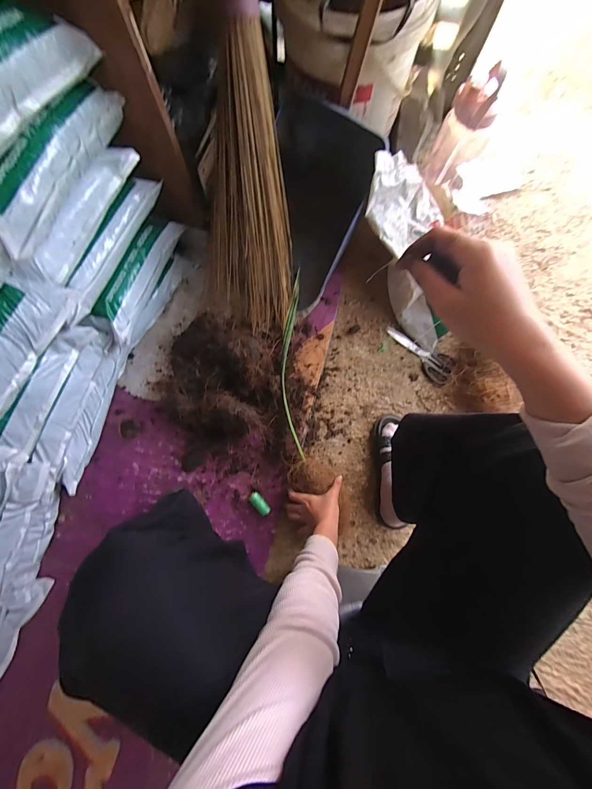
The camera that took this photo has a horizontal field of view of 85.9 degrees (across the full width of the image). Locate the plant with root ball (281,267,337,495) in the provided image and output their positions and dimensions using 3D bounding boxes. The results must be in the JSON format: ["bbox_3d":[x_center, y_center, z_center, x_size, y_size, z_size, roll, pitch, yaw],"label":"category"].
[{"bbox_3d":[0.004,-0.030,0.745,0.094,0.082,0.487,-8,77,-3],"label":"plant with root ball"}]

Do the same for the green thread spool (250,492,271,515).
[{"bbox_3d":[-0.081,0.248,0.720,0.025,0.021,0.057,-40,82,-9],"label":"green thread spool"}]

